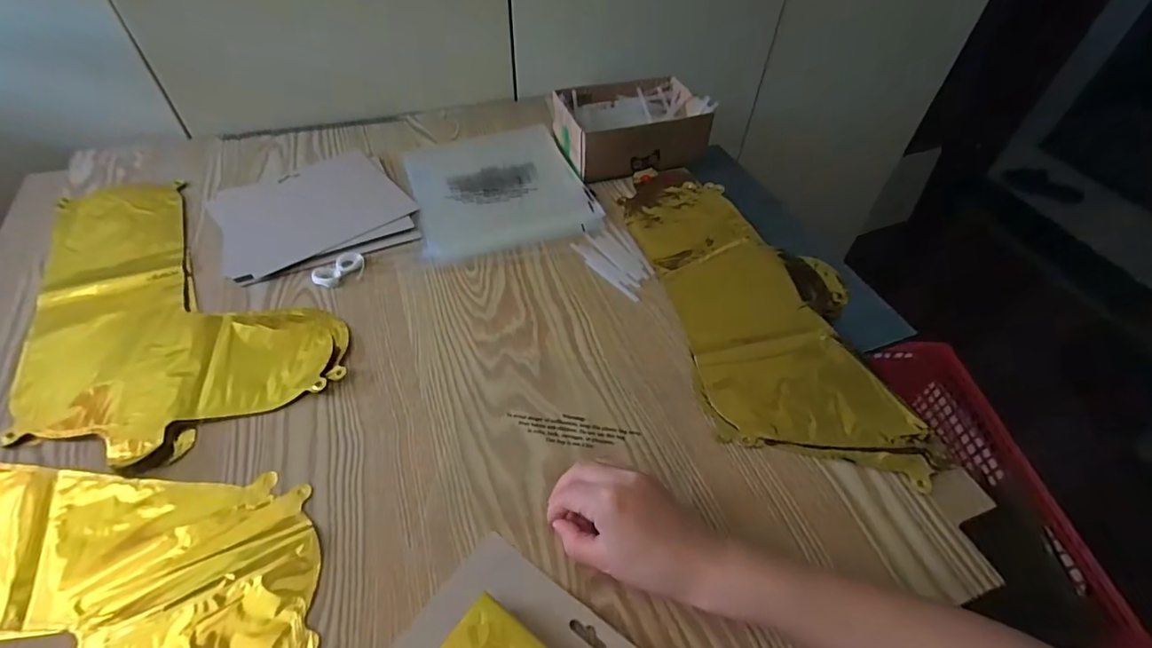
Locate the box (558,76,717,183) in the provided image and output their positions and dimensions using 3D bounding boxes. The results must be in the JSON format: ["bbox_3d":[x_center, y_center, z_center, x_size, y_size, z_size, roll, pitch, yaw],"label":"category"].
[{"bbox_3d":[0.072,-0.276,0.697,0.191,0.070,0.154,-14,51,-13],"label":"box"}]

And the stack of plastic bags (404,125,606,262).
[{"bbox_3d":[-0.102,-0.180,0.653,0.204,0.008,0.243,-14,51,-14],"label":"stack of plastic bags"}]

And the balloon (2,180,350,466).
[{"bbox_3d":[-0.407,-0.042,0.516,0.240,0.017,0.399,-25,54,-22],"label":"balloon"}]

